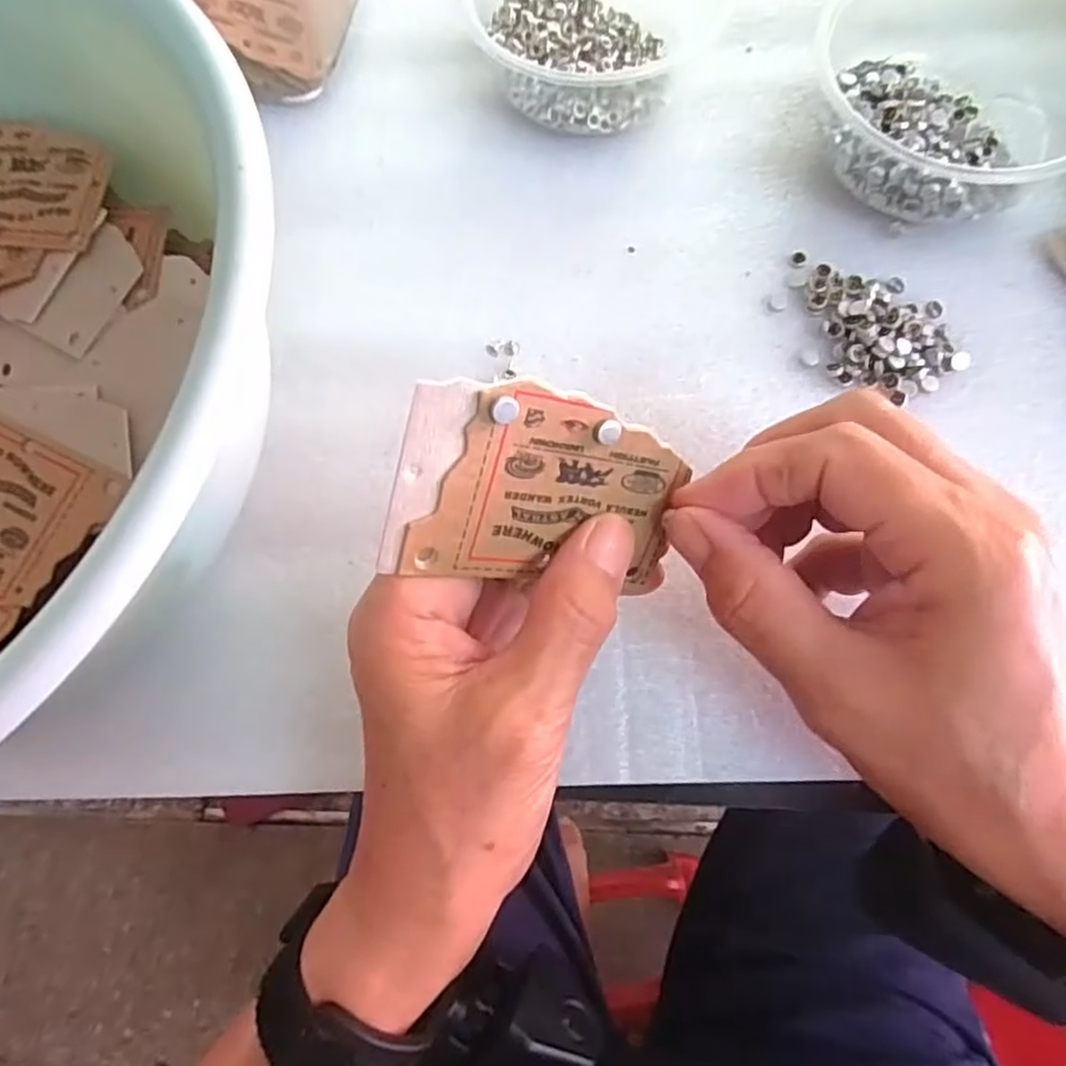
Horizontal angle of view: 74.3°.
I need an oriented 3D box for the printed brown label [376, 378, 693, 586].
[{"bbox_3d":[0.004,-0.011,0.189,0.082,0.004,0.053,7,114,-26],"label":"printed brown label"}]

